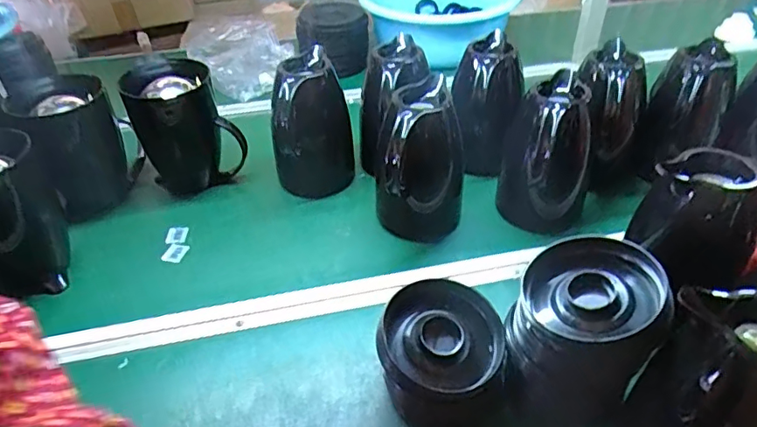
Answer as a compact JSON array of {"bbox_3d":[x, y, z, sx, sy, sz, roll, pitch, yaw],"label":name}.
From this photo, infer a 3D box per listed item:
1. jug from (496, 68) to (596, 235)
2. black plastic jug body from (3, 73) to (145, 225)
[{"bbox_3d":[0.239,-0.073,0.749,0.127,0.194,0.161,13,41,17],"label":"jug"},{"bbox_3d":[-0.448,-0.105,0.804,0.141,0.194,0.136,-16,41,-17],"label":"black plastic jug body"}]

